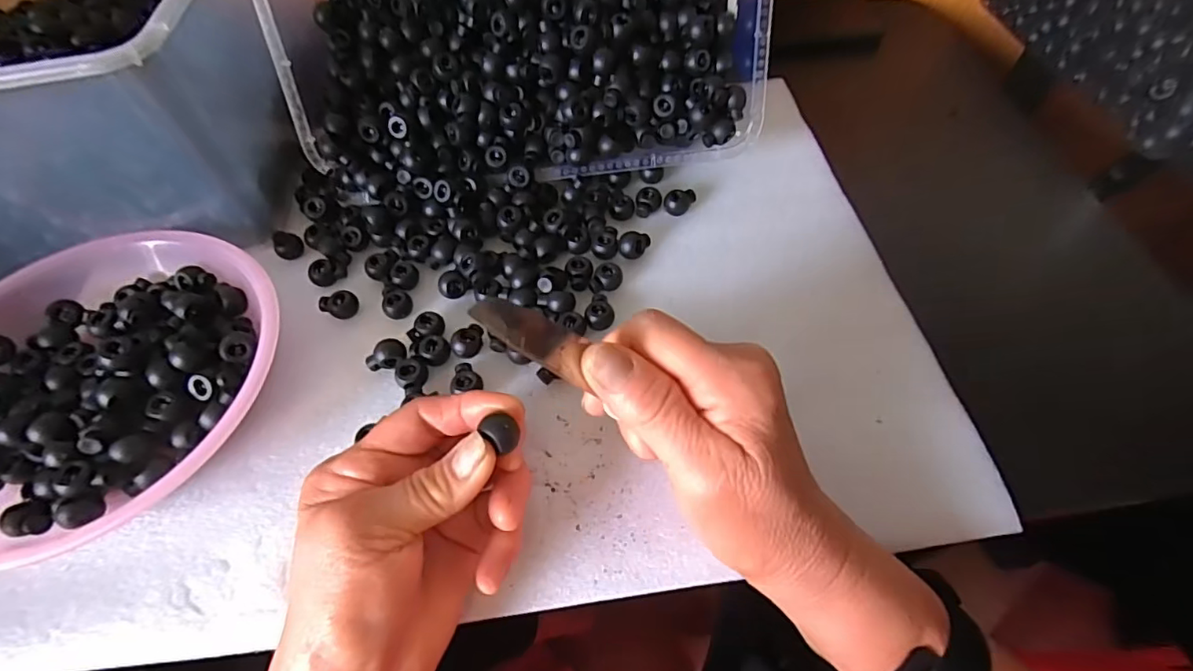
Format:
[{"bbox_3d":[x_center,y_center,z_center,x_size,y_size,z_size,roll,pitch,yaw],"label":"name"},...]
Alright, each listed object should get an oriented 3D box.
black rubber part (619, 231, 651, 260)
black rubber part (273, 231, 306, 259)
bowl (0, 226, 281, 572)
[{"bbox_3d":[0.025,-0.058,0.354,0.021,0.014,0.015,-3,57,0],"label":"black rubber part"},{"bbox_3d":[-0.209,-0.062,0.369,0.017,0.012,0.019,-38,64,-20],"label":"black rubber part"},{"bbox_3d":[-0.272,0.019,0.300,0.186,0.041,0.195,-1,57,1],"label":"bowl"}]

